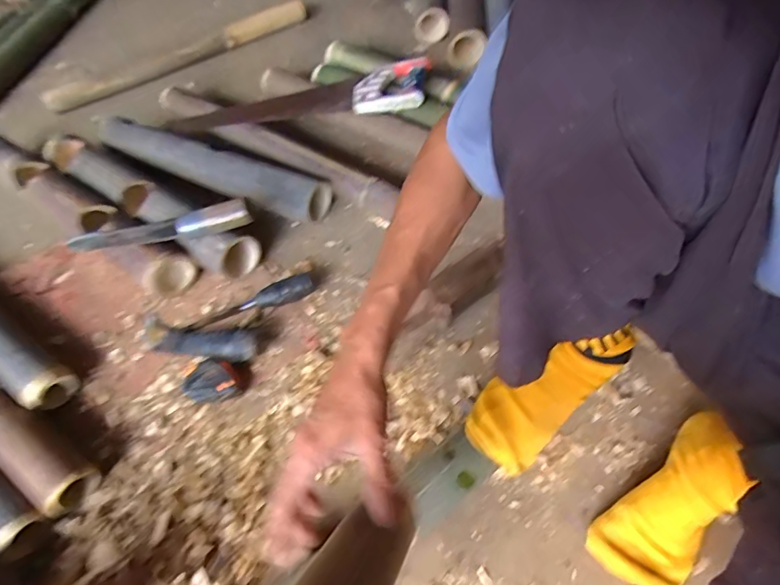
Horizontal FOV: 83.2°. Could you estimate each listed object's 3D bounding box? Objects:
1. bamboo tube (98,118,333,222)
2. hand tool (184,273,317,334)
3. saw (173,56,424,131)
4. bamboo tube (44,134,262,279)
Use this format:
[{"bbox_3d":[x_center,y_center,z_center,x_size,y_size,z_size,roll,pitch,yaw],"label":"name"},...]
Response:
[{"bbox_3d":[-0.341,-0.228,0.825,0.490,0.089,0.076,20,61,16],"label":"bamboo tube"},{"bbox_3d":[-0.216,0.016,0.678,0.202,0.033,0.046,-23,59,-10],"label":"hand tool"},{"bbox_3d":[-0.185,-0.379,0.852,0.517,0.050,0.112,-3,58,4],"label":"saw"},{"bbox_3d":[-0.438,-0.165,0.788,0.499,0.091,0.078,30,64,21],"label":"bamboo tube"}]

